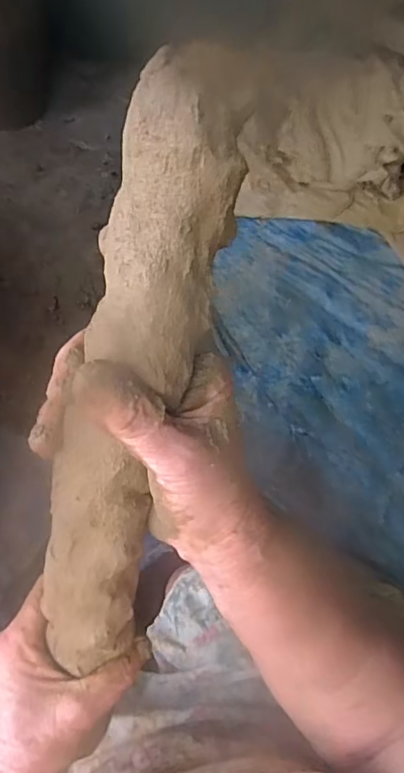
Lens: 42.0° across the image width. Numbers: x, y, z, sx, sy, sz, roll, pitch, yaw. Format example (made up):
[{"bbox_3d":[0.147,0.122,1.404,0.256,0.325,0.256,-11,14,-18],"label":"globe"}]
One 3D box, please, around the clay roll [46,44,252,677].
[{"bbox_3d":[-0.033,0.021,0.227,0.040,0.287,0.038,12,23,-5],"label":"clay roll"}]

